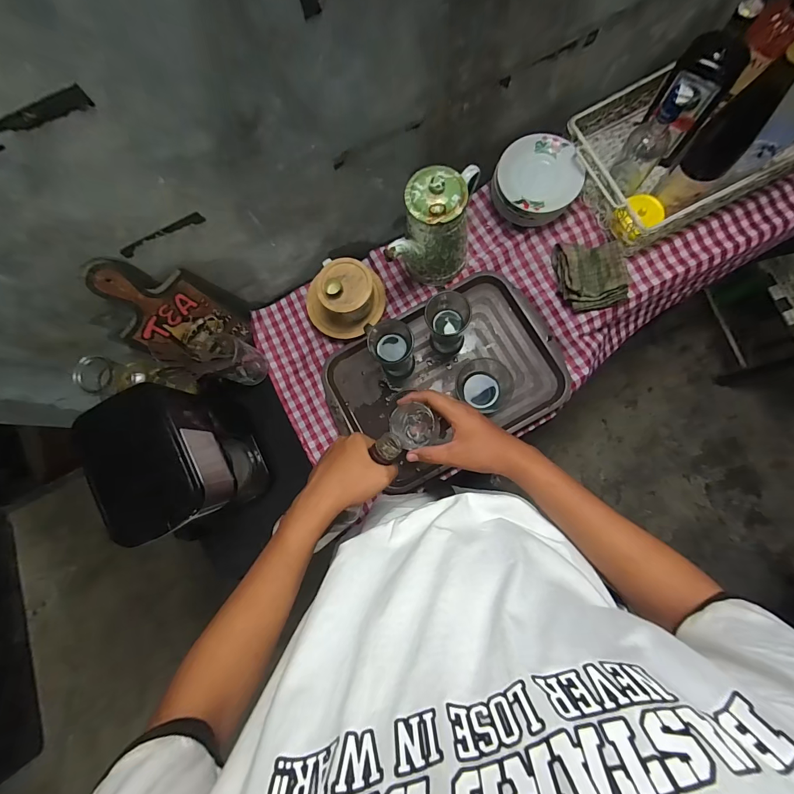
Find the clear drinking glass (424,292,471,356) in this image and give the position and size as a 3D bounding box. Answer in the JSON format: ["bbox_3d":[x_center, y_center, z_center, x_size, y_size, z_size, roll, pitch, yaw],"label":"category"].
[{"bbox_3d":[0.091,-0.133,0.675,0.074,0.127,0.073,-1,82,4],"label":"clear drinking glass"}]

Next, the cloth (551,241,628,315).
[{"bbox_3d":[0.358,-0.227,0.679,0.111,0.054,0.129,-10,81,3],"label":"cloth"}]

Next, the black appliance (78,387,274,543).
[{"bbox_3d":[-0.340,0.104,0.608,0.132,0.251,0.199,-30,81,0],"label":"black appliance"}]

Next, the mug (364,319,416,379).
[{"bbox_3d":[-0.008,-0.085,0.678,0.078,0.128,0.073,-6,82,4],"label":"mug"}]

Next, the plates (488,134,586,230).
[{"bbox_3d":[0.254,-0.396,0.696,0.139,0.097,0.144,-1,82,4],"label":"plates"}]

